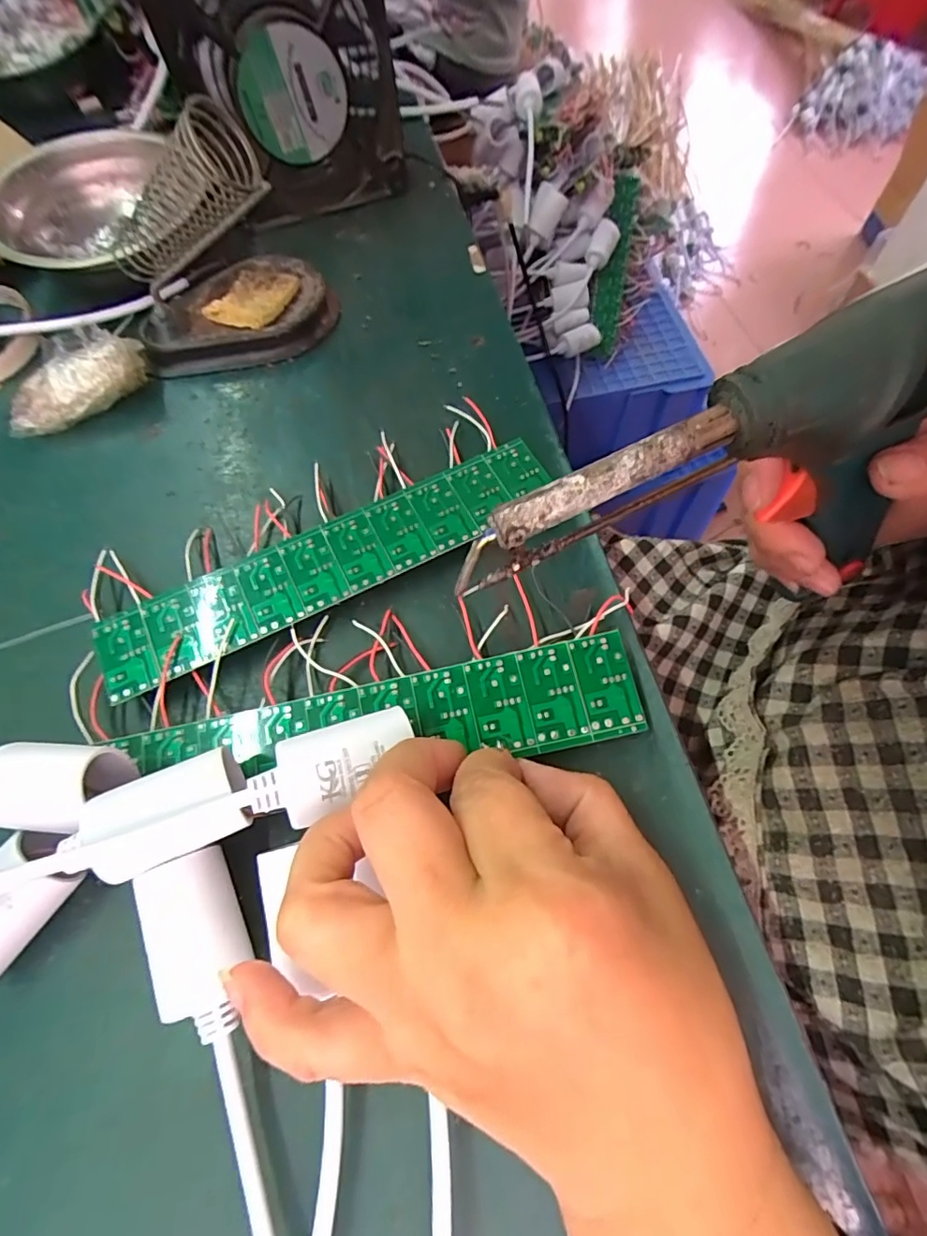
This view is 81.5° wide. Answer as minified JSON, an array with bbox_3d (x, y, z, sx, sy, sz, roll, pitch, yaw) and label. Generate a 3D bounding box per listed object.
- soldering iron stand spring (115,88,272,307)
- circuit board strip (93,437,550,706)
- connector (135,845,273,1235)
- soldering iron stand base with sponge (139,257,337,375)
[{"bbox_3d":[-0.133,-0.190,0.249,0.097,0.034,0.034,-10,60,34],"label":"soldering iron stand spring"},{"bbox_3d":[-0.054,-0.023,0.234,0.196,0.014,0.037,-26,66,-9],"label":"circuit board strip"},{"bbox_3d":[-0.053,0.168,0.133,0.026,0.018,0.207,-17,72,-5],"label":"connector"},{"bbox_3d":[-0.129,-0.177,0.308,0.105,0.021,0.076,-10,65,-1],"label":"soldering iron stand base with sponge"}]

